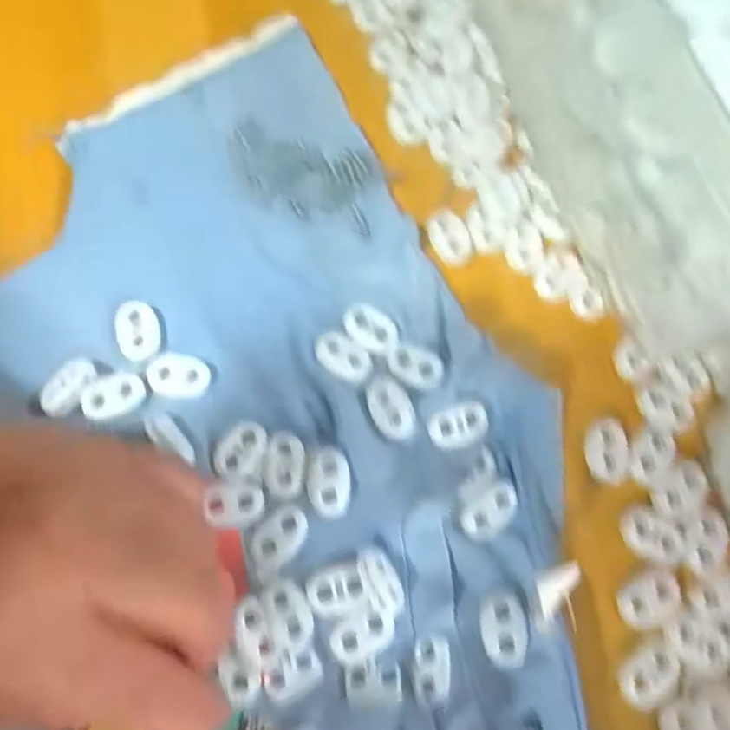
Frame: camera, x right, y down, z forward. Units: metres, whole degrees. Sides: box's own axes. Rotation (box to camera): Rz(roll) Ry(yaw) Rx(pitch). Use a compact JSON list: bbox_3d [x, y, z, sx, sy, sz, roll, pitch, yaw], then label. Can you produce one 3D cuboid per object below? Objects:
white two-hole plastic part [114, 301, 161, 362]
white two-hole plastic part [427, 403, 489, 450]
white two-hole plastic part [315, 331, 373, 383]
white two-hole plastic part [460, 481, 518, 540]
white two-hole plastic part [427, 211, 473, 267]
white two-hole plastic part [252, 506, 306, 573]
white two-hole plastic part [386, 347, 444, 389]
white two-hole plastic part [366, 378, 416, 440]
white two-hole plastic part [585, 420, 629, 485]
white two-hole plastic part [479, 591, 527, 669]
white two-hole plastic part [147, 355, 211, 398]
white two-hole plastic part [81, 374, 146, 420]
[{"bbox_3d":[-0.085,-0.013,0.218,0.015,0.004,0.022,-9,75,-5],"label":"white two-hole plastic part"},{"bbox_3d":[0.034,0.022,0.210,0.022,0.004,0.014,-15,76,-6],"label":"white two-hole plastic part"},{"bbox_3d":[-0.008,-0.003,0.217,0.022,0.004,0.015,36,76,8],"label":"white two-hole plastic part"},{"bbox_3d":[0.044,0.051,0.204,0.022,0.005,0.014,-37,79,-11],"label":"white two-hole plastic part"},{"bbox_3d":[0.034,-0.051,0.234,0.016,0.004,0.024,-14,75,-6],"label":"white two-hole plastic part"},{"bbox_3d":[-0.029,0.059,0.199,0.014,0.004,0.022,41,77,9],"label":"white two-hole plastic part"},{"bbox_3d":[0.019,0.000,0.214,0.021,0.004,0.014,25,75,5],"label":"white two-hole plastic part"},{"bbox_3d":[0.009,0.015,0.210,0.015,0.004,0.023,-22,76,-8],"label":"white two-hole plastic part"},{"bbox_3d":[0.089,0.032,0.214,0.015,0.004,0.022,9,74,0],"label":"white two-hole plastic part"},{"bbox_3d":[0.046,0.088,0.194,0.015,0.004,0.023,-3,75,-3],"label":"white two-hole plastic part"},{"bbox_3d":[-0.069,0.004,0.214,0.023,0.004,0.015,8,74,0],"label":"white two-hole plastic part"},{"bbox_3d":[-0.092,0.011,0.210,0.022,0.004,0.015,-17,76,-7],"label":"white two-hole plastic part"}]

